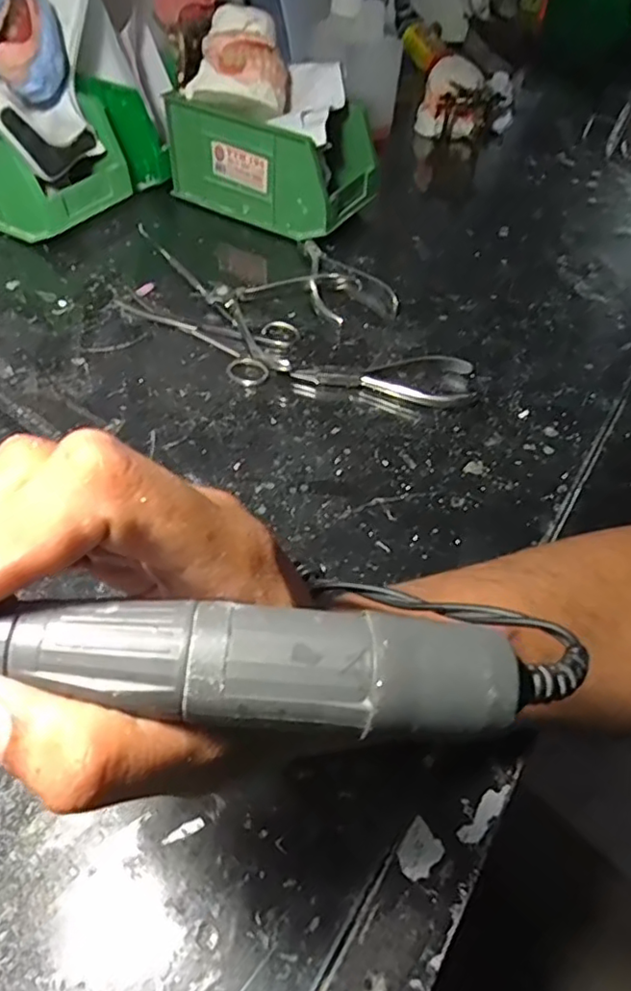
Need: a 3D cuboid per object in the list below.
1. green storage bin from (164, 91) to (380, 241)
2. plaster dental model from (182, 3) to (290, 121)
[{"bbox_3d":[-0.037,-0.311,0.560,0.168,0.083,0.095,27,53,17],"label":"green storage bin"},{"bbox_3d":[-0.062,-0.358,0.504,0.077,0.058,0.064,20,51,12],"label":"plaster dental model"}]

